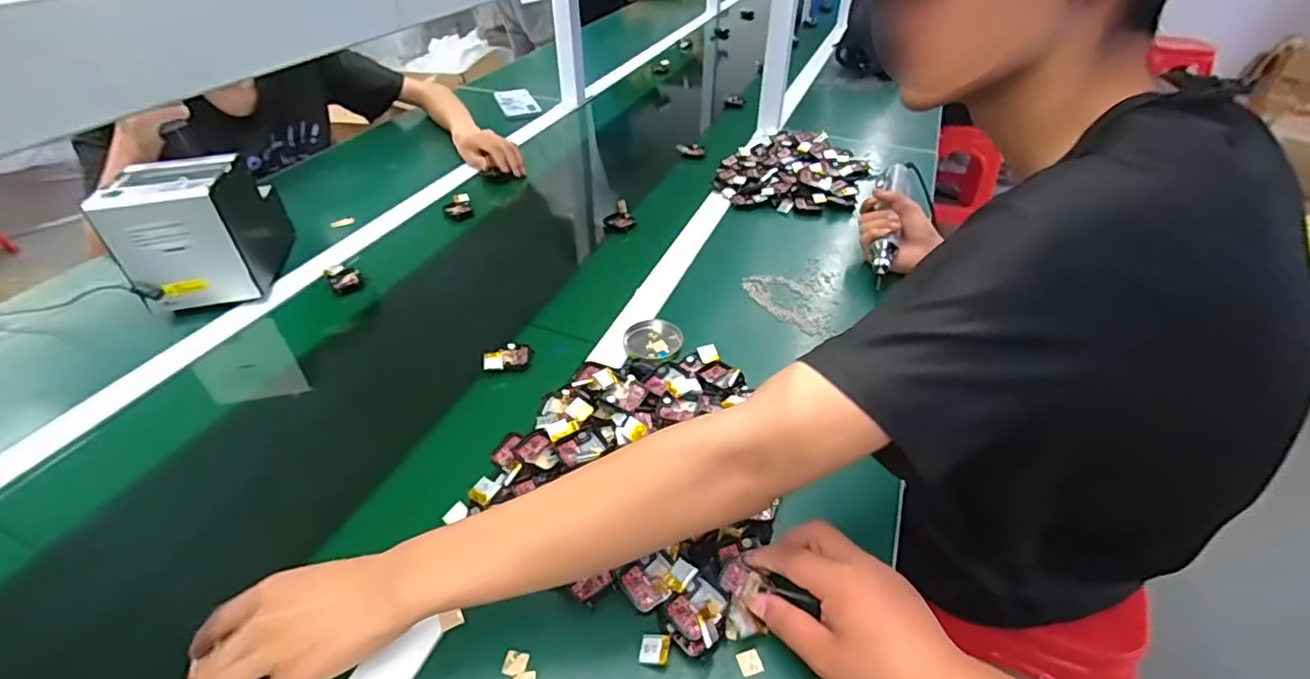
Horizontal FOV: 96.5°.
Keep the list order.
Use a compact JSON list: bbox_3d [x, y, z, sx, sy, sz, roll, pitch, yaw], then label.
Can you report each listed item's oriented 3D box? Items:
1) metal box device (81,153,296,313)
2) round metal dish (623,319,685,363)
[{"bbox_3d":[-0.559,-0.131,0.732,0.127,0.162,0.163,-9,41,-11],"label":"metal box device"},{"bbox_3d":[0.001,0.004,0.661,0.065,0.026,0.057,-19,42,-20],"label":"round metal dish"}]

